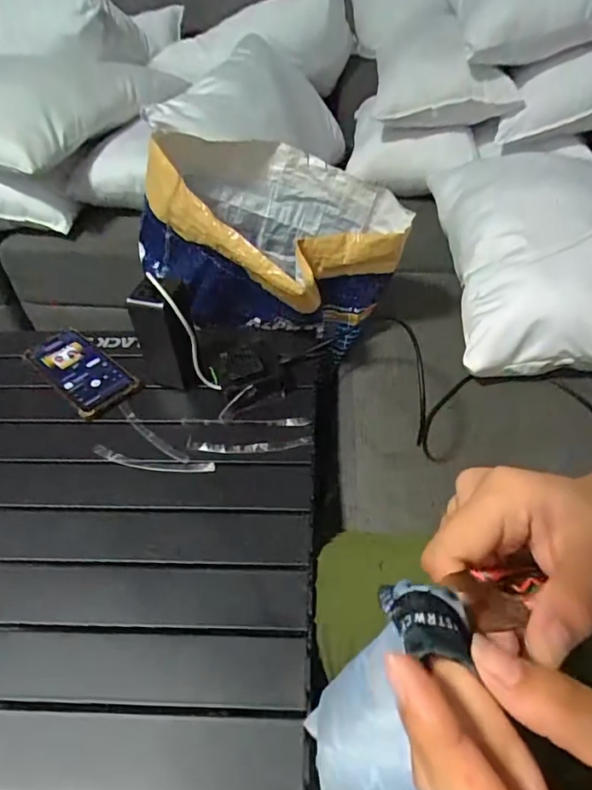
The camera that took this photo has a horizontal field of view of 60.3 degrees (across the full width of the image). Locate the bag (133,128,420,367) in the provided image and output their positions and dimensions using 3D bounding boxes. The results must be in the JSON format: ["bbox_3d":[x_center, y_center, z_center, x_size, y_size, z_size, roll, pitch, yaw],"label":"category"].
[{"bbox_3d":[-0.027,-0.206,0.679,0.293,0.221,0.221,24,51,23],"label":"bag"}]

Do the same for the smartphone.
[{"bbox_3d":[-0.278,-0.033,0.656,0.171,0.017,0.077,35,56,30],"label":"smartphone"}]

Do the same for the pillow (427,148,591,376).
[{"bbox_3d":[0.381,-0.227,0.771,0.282,0.102,0.466,2,46,4],"label":"pillow"}]

